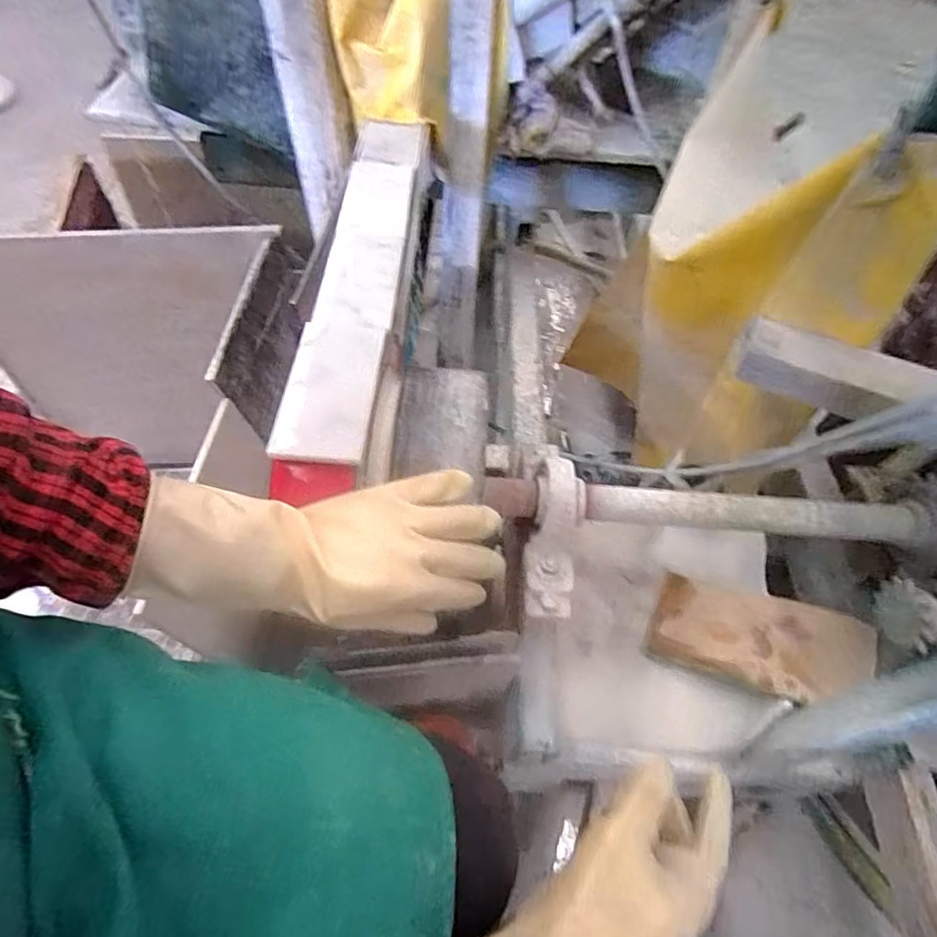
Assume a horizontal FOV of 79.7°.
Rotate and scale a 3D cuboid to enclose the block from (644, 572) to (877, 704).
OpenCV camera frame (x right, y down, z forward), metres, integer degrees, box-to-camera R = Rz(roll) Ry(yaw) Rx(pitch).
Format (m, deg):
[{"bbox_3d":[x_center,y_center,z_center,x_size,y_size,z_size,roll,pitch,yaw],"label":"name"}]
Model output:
[{"bbox_3d":[0.362,0.217,0.708,0.244,0.023,0.130,11,55,26],"label":"block"}]

